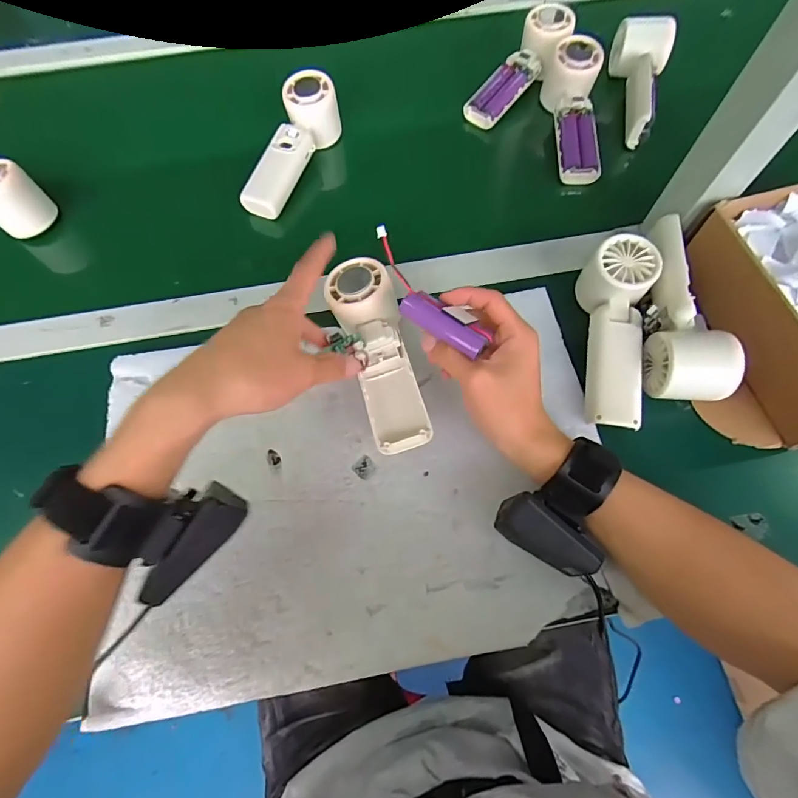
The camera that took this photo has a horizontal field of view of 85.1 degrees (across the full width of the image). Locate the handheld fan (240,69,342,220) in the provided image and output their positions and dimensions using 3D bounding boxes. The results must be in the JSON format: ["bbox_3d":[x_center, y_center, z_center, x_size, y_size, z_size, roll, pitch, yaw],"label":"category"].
[{"bbox_3d":[-0.118,-0.273,0.467,0.054,0.053,0.160,19,70,9],"label":"handheld fan"}]

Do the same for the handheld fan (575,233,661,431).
[{"bbox_3d":[0.182,-0.057,0.367,0.052,0.050,0.160,10,69,5],"label":"handheld fan"}]

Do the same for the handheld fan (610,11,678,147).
[{"bbox_3d":[0.272,-0.369,0.502,0.060,0.052,0.158,15,69,7],"label":"handheld fan"}]

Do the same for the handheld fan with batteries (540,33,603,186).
[{"bbox_3d":[0.194,-0.319,0.479,0.050,0.051,0.162,3,68,2],"label":"handheld fan with batteries"}]

